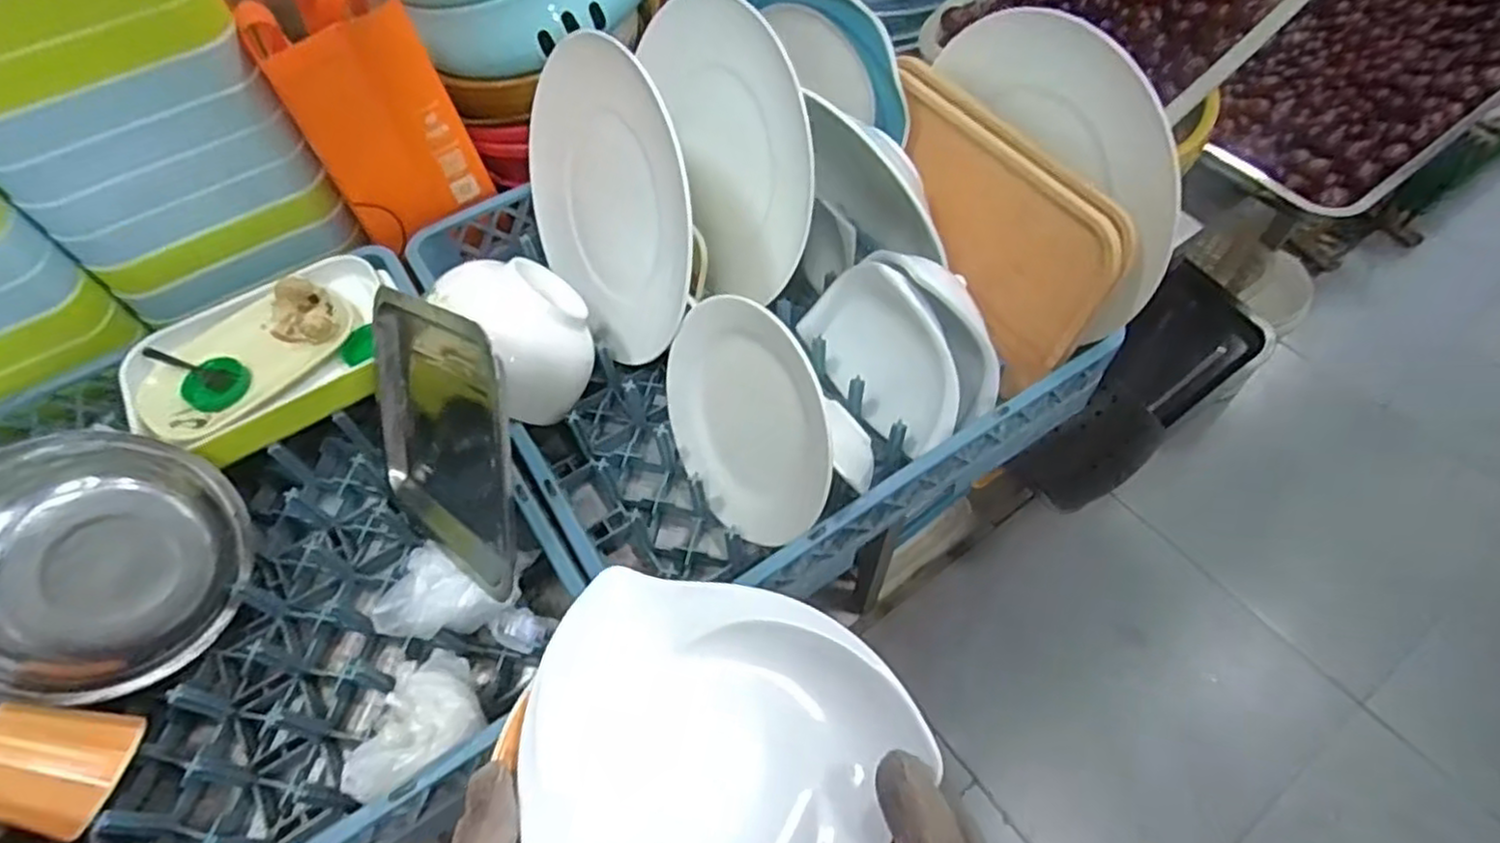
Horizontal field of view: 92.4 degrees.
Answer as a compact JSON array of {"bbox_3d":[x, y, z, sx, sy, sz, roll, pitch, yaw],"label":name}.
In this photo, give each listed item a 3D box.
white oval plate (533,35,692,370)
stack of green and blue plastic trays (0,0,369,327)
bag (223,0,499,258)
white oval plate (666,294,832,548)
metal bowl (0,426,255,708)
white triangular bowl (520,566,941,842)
[{"bbox_3d":[-0.126,-0.195,0.636,0.018,0.248,0.265,-19,59,-34],"label":"white oval plate"},{"bbox_3d":[-0.520,-0.279,0.590,0.213,0.349,0.141,-26,60,-16],"label":"stack of green and blue plastic trays"},{"bbox_3d":[-0.382,-0.326,0.697,0.136,0.201,0.216,-31,61,-18],"label":"bag"},{"bbox_3d":[-0.004,0.001,0.566,0.015,0.189,0.191,-16,56,-36],"label":"white oval plate"},{"bbox_3d":[-0.471,0.101,0.505,0.094,0.197,0.183,-2,75,48],"label":"metal bowl"},{"bbox_3d":[-0.028,0.152,0.335,0.180,0.046,0.182,-26,60,-16],"label":"white triangular bowl"}]

